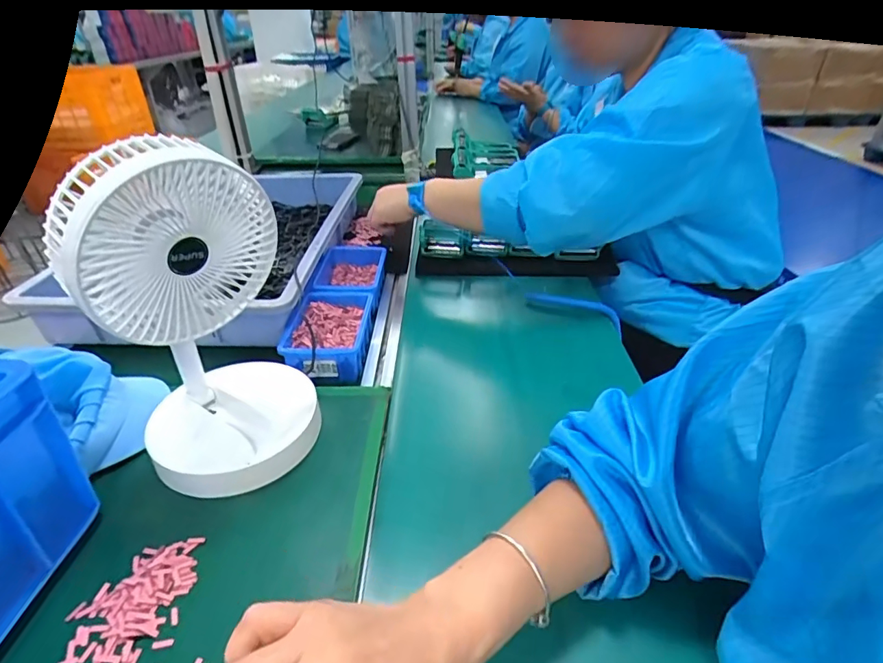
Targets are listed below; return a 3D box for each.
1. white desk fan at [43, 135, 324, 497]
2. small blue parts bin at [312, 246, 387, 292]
[{"bbox_3d":[-0.198,-0.010,0.415,0.152,0.277,0.138,-12,35,-18],"label":"white desk fan"},{"bbox_3d":[-0.140,-0.083,0.755,0.095,0.045,0.144,1,33,2],"label":"small blue parts bin"}]

